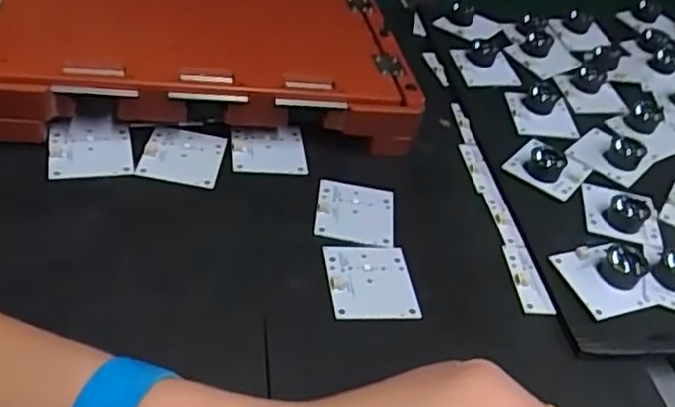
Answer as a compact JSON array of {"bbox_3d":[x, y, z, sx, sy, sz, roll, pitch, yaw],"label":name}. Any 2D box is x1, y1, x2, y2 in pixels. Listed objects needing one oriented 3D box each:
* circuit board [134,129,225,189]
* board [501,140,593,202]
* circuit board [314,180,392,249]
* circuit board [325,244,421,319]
[{"bbox_3d":[-0.089,-0.027,0.379,0.043,0.004,0.042,10,45,-5],"label":"circuit board"},{"bbox_3d":[0.136,-0.028,0.419,0.043,0.016,0.041,34,45,21],"label":"board"},{"bbox_3d":[0.010,0.005,0.371,0.044,0.004,0.046,9,43,-3],"label":"circuit board"},{"bbox_3d":[0.017,0.039,0.335,0.044,0.009,0.045,2,43,-14],"label":"circuit board"}]

